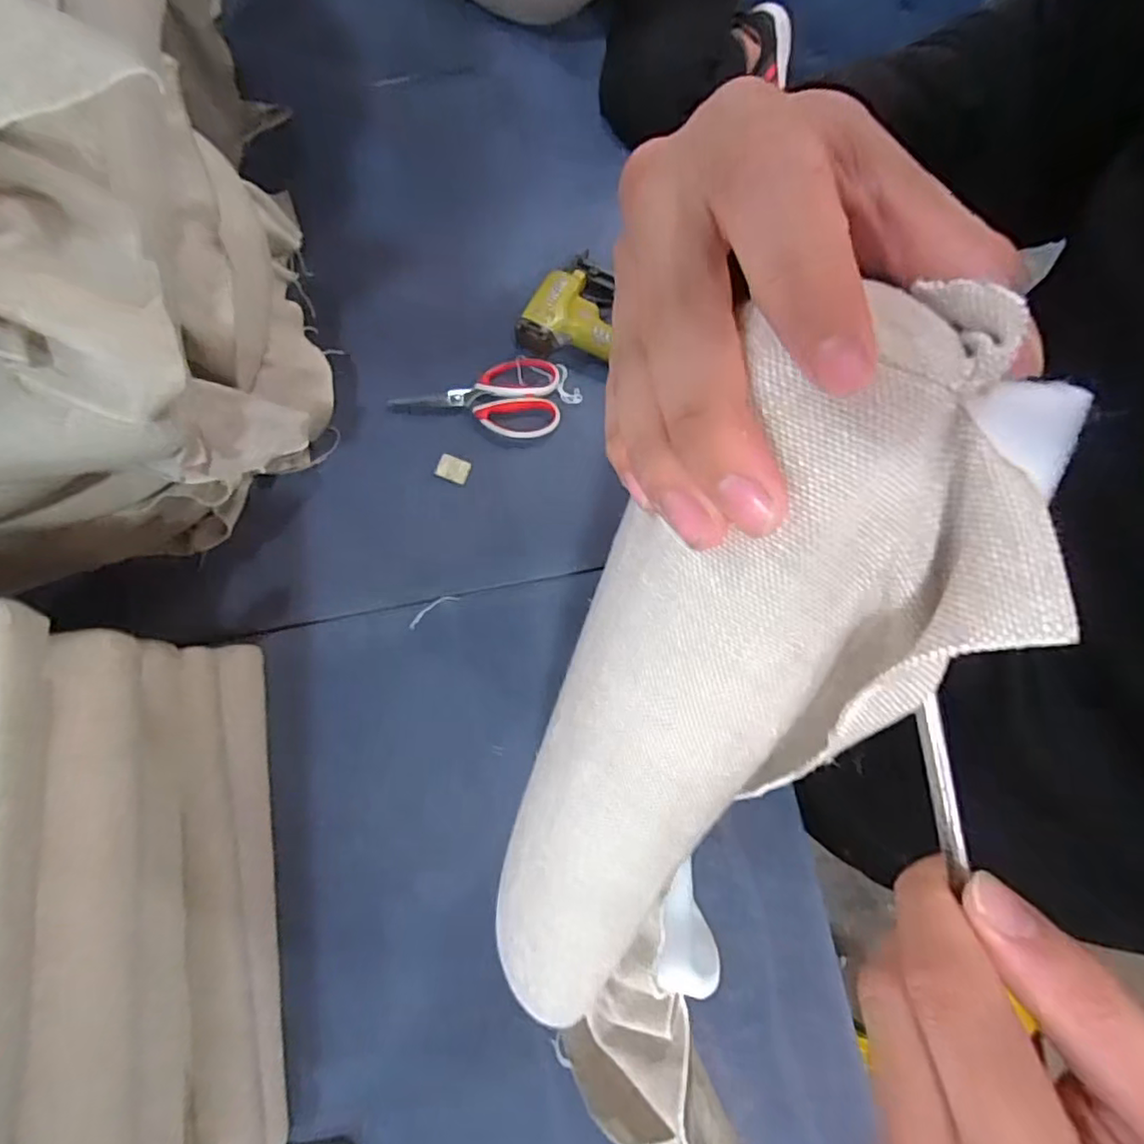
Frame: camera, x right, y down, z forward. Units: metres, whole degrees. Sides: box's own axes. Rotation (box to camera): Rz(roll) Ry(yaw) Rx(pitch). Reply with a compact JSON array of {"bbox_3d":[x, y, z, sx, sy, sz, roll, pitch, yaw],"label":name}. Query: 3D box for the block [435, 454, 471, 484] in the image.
[{"bbox_3d":[-0.132,-0.115,0.715,0.036,0.009,0.024,17,76,3],"label":"block"}]

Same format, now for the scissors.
[{"bbox_3d":[-0.109,-0.194,0.724,0.188,0.013,0.094,-2,76,-2],"label":"scissors"}]

